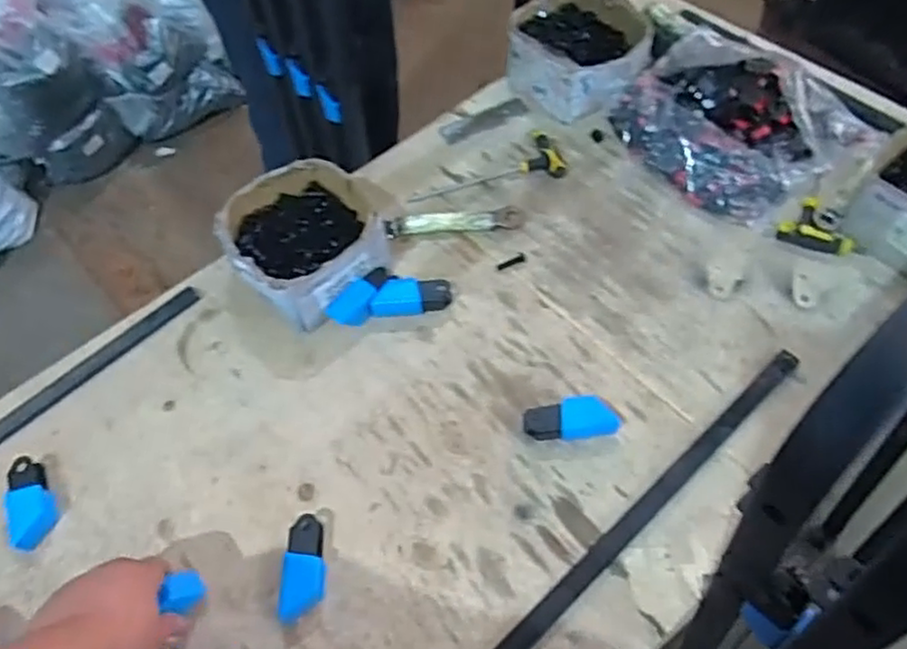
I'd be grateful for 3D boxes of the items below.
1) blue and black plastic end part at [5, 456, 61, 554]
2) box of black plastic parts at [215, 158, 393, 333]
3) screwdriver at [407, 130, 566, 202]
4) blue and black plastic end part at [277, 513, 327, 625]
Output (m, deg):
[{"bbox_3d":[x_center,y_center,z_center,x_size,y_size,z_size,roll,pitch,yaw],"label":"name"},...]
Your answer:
[{"bbox_3d":[-0.400,0.167,0.652,0.037,0.025,0.084,-22,58,-8],"label":"blue and black plastic end part"},{"bbox_3d":[-0.168,-0.093,0.770,0.169,0.078,0.165,37,66,26],"label":"box of black plastic parts"},{"bbox_3d":[0.037,-0.201,0.855,0.193,0.024,0.077,-12,55,-5],"label":"screwdriver"},{"bbox_3d":[-0.129,0.213,0.601,0.034,0.026,0.088,-2,58,5],"label":"blue and black plastic end part"}]

